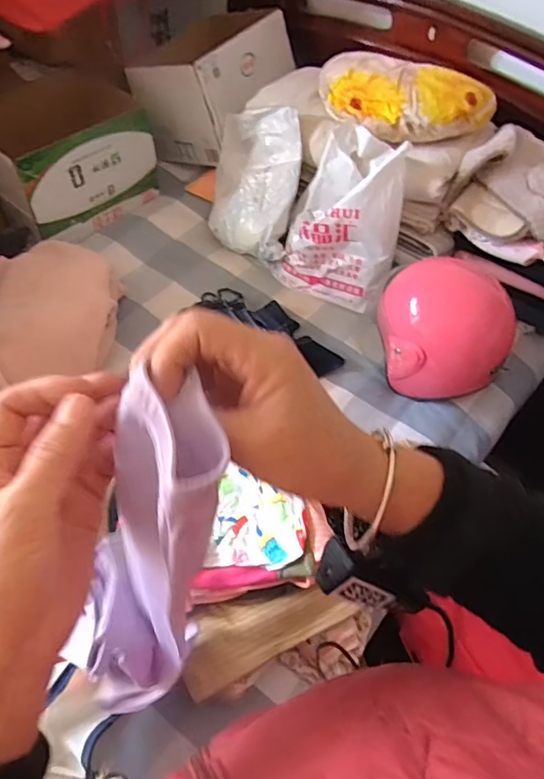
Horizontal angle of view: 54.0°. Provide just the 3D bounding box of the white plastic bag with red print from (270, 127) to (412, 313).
[{"bbox_3d":[0.152,-0.361,1.147,0.248,0.282,0.211,20,56,10],"label":"white plastic bag with red print"}]

